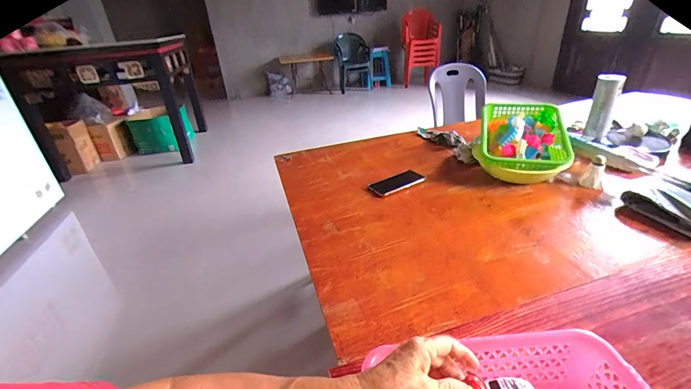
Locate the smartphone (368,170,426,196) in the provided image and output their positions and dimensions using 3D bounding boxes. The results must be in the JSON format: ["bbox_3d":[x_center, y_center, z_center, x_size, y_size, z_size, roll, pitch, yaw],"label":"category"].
[{"bbox_3d":[0.155,-0.036,0.984,0.163,0.009,0.084,-18,31,-25],"label":"smartphone"}]

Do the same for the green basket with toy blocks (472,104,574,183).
[{"bbox_3d":[0.522,-0.158,1.000,0.239,0.120,0.319,6,46,17],"label":"green basket with toy blocks"}]

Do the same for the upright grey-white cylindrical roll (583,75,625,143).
[{"bbox_3d":[0.794,-0.266,1.016,0.066,0.185,0.058,11,33,28],"label":"upright grey-white cylindrical roll"}]

